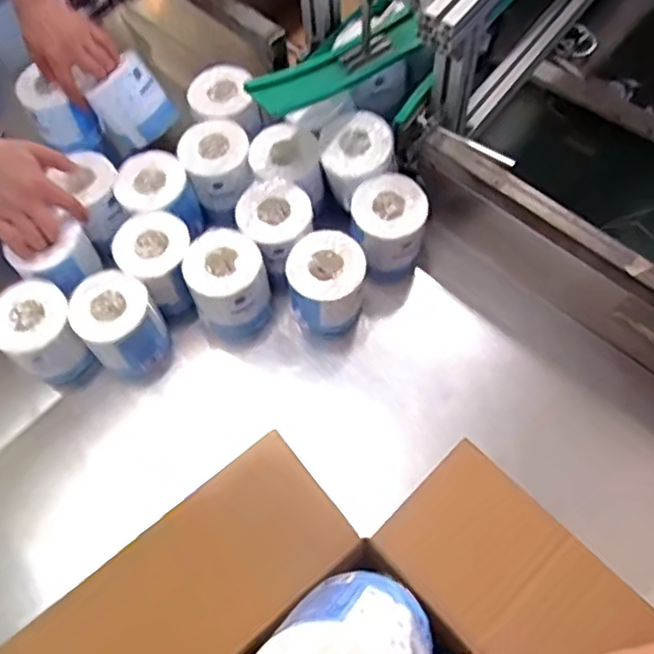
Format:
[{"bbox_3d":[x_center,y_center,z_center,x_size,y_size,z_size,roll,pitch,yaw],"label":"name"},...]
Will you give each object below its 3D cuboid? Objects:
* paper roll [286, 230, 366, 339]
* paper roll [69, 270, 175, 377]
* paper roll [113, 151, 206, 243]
[{"bbox_3d":[0.000,-0.051,0.879,0.092,0.110,0.095,-1,63,2],"label":"paper roll"},{"bbox_3d":[-0.264,0.002,0.885,0.099,0.124,0.105,-1,63,2],"label":"paper roll"},{"bbox_3d":[-0.230,-0.177,0.945,0.099,0.105,0.094,-1,63,2],"label":"paper roll"}]

